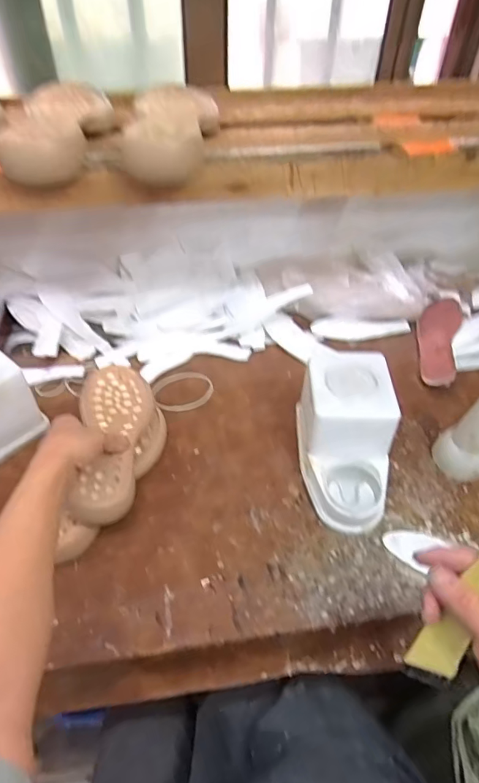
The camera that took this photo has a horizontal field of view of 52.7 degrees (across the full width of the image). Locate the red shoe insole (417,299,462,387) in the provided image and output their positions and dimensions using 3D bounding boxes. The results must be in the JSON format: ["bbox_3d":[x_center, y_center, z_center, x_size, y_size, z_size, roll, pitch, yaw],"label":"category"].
[{"bbox_3d":[0.327,-0.085,0.795,0.061,0.019,0.201,15,48,13],"label":"red shoe insole"}]

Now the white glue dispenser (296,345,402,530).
[{"bbox_3d":[0.132,0.052,0.599,0.105,0.106,0.202,4,46,3],"label":"white glue dispenser"}]

